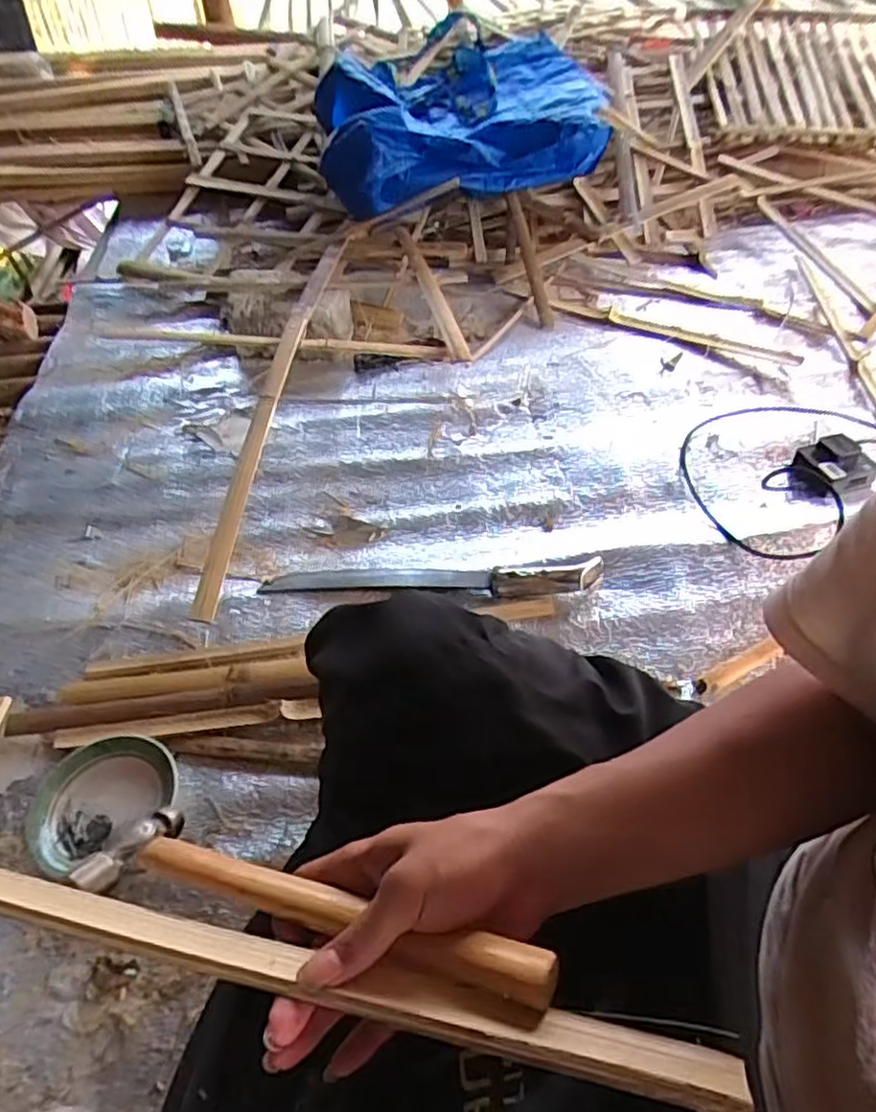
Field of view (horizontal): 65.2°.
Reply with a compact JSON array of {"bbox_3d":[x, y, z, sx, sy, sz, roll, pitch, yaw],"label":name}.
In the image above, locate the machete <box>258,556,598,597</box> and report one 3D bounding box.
[{"bbox_3d":[-0.011,0.025,0.821,0.410,0.036,0.048,1,50,4],"label":"machete"}]

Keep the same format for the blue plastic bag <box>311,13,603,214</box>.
[{"bbox_3d":[0.028,-0.903,1.399,0.529,0.161,0.576,-7,47,-5],"label":"blue plastic bag"}]

